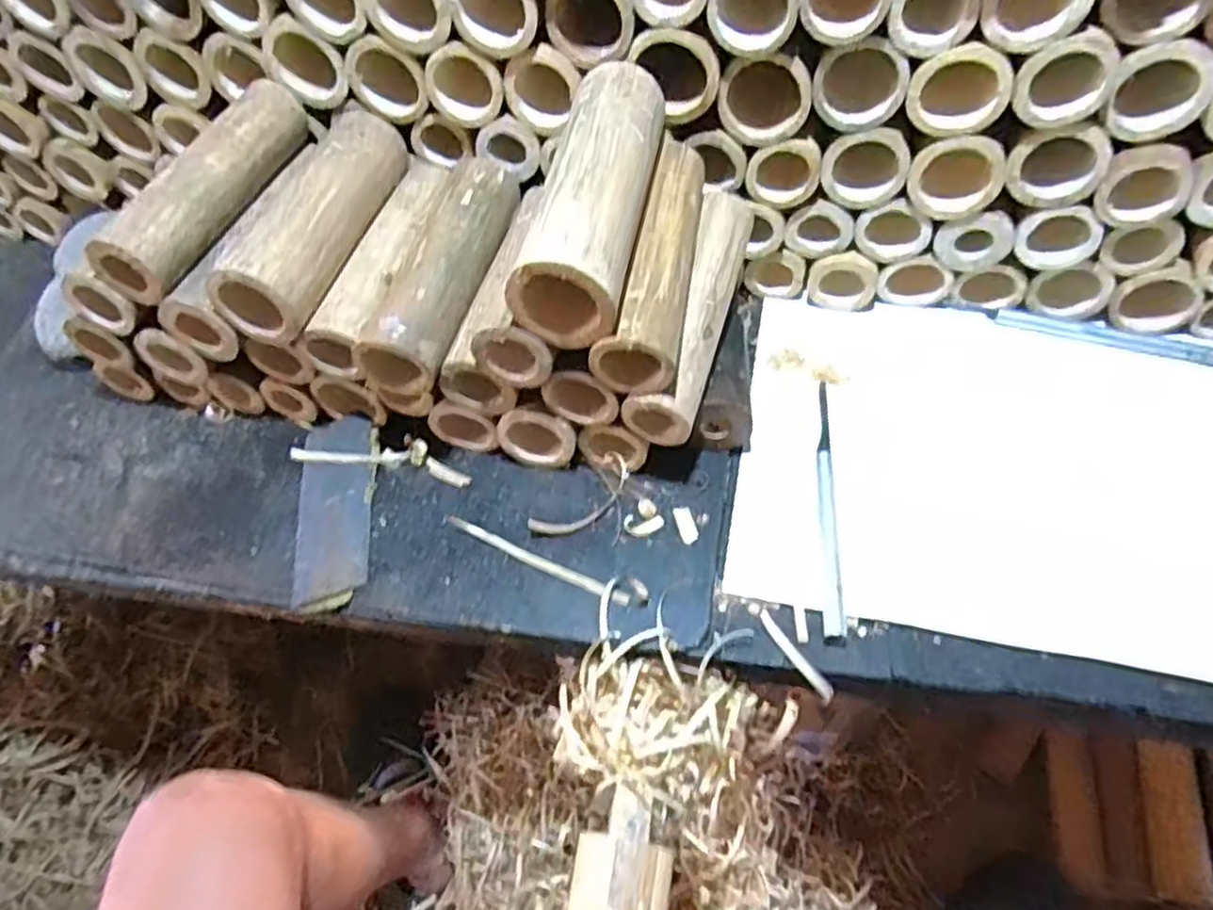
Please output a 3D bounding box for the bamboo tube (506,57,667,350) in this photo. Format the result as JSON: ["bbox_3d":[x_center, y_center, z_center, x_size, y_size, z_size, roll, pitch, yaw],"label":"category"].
[{"bbox_3d":[-0.005,-0.156,0.410,0.052,0.053,0.187,9,59,7],"label":"bamboo tube"}]

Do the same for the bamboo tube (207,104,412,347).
[{"bbox_3d":[-0.191,-0.165,0.474,0.049,0.059,0.184,12,60,9],"label":"bamboo tube"}]

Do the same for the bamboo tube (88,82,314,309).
[{"bbox_3d":[-0.260,-0.181,0.473,0.041,0.052,0.183,17,61,12],"label":"bamboo tube"}]

